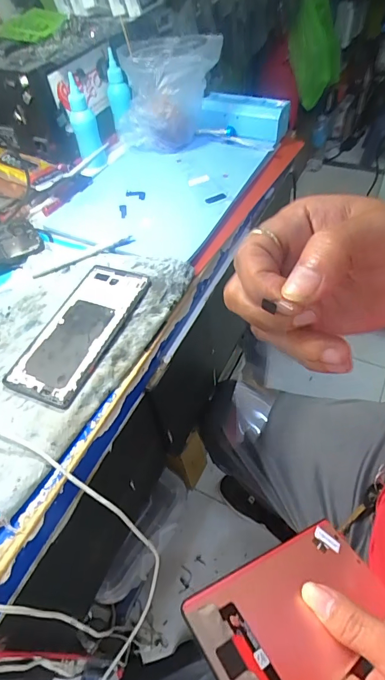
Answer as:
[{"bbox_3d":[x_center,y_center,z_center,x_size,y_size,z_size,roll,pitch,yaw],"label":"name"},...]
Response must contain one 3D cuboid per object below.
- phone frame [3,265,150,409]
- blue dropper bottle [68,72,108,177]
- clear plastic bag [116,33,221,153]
[{"bbox_3d":[-0.110,-0.014,0.389,0.076,0.011,0.163,15,55,18],"label":"phone frame"},{"bbox_3d":[-0.149,-0.291,0.554,0.033,0.126,0.035,-2,51,5],"label":"blue dropper bottle"},{"bbox_3d":[-0.031,-0.347,0.556,0.094,0.121,0.116,27,59,25],"label":"clear plastic bag"}]

